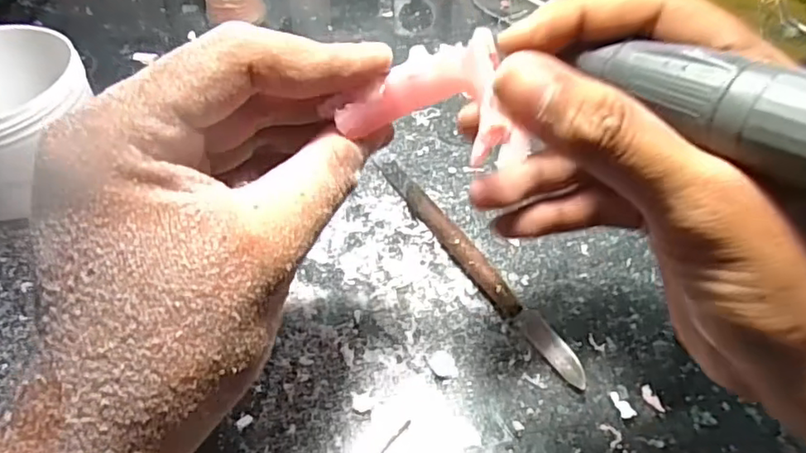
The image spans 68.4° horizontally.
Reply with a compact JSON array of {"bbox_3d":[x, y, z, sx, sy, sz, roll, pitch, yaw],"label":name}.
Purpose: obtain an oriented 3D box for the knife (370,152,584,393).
[{"bbox_3d":[0.030,0.012,0.284,0.010,0.013,0.159,-23,51,-22],"label":"knife"}]

